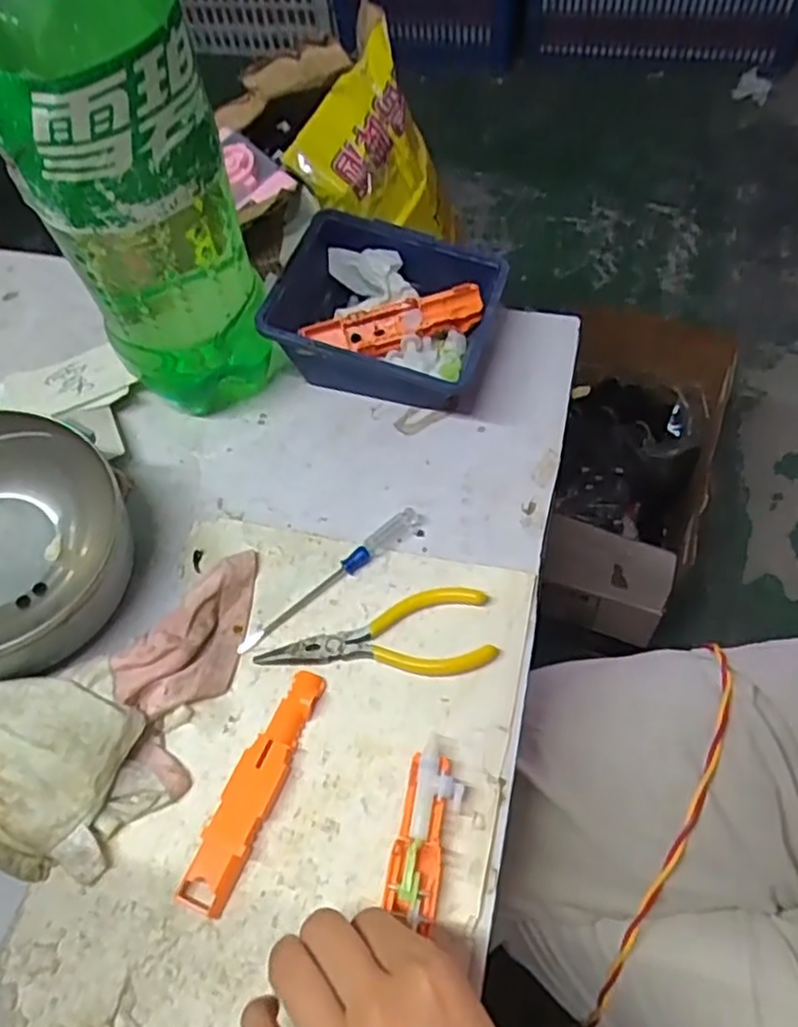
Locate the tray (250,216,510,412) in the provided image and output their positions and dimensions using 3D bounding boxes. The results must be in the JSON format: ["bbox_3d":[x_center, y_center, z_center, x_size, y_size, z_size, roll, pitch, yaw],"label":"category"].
[{"bbox_3d":[-0.007,-0.132,0.490,0.138,0.070,0.118,13,60,13],"label":"tray"}]

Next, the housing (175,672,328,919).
[{"bbox_3d":[-0.070,0.133,0.355,0.024,0.011,0.118,19,61,15],"label":"housing"}]

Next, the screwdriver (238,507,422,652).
[{"bbox_3d":[-0.039,0.036,0.420,0.130,0.012,0.012,-35,62,-17],"label":"screwdriver"}]

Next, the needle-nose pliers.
[{"bbox_3d":[-0.013,0.068,0.393,0.126,0.008,0.046,-6,58,0],"label":"needle-nose pliers"}]

